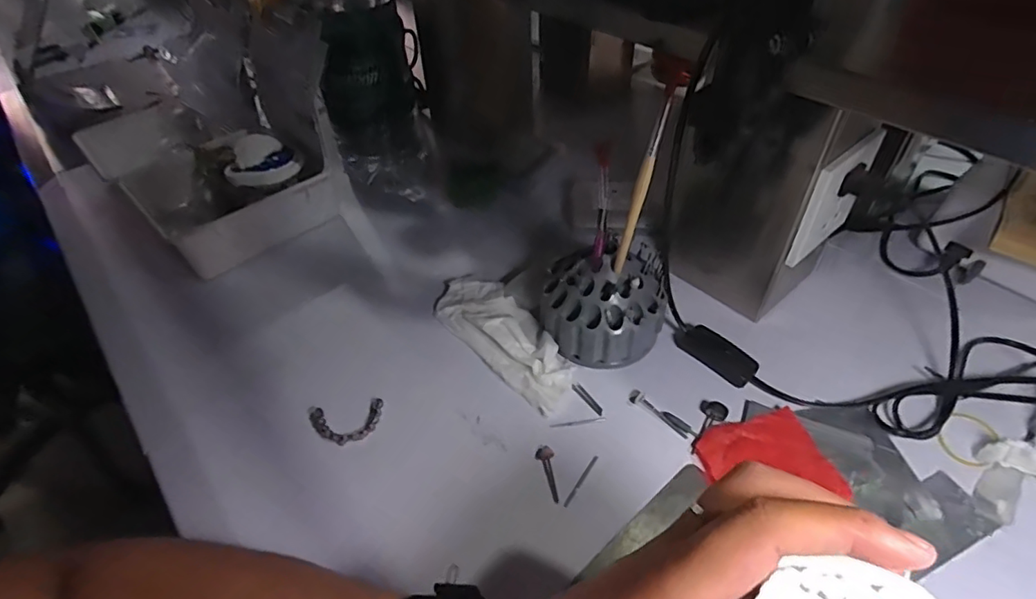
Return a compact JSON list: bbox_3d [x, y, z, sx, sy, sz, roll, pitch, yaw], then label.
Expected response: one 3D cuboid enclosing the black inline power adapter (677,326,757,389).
[{"bbox_3d":[0.163,0.044,0.444,0.024,0.019,0.065,-33,52,-27],"label":"black inline power adapter"}]

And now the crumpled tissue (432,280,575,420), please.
[{"bbox_3d":[-0.013,0.030,0.470,0.060,0.017,0.161,-33,52,-27],"label":"crumpled tissue"}]

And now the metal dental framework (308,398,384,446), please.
[{"bbox_3d":[-0.134,0.095,0.416,0.057,0.009,0.036,-8,45,-5],"label":"metal dental framework"}]

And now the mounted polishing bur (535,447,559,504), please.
[{"bbox_3d":[0.021,0.121,0.377,0.012,0.009,0.041,-7,45,-4],"label":"mounted polishing bur"}]

